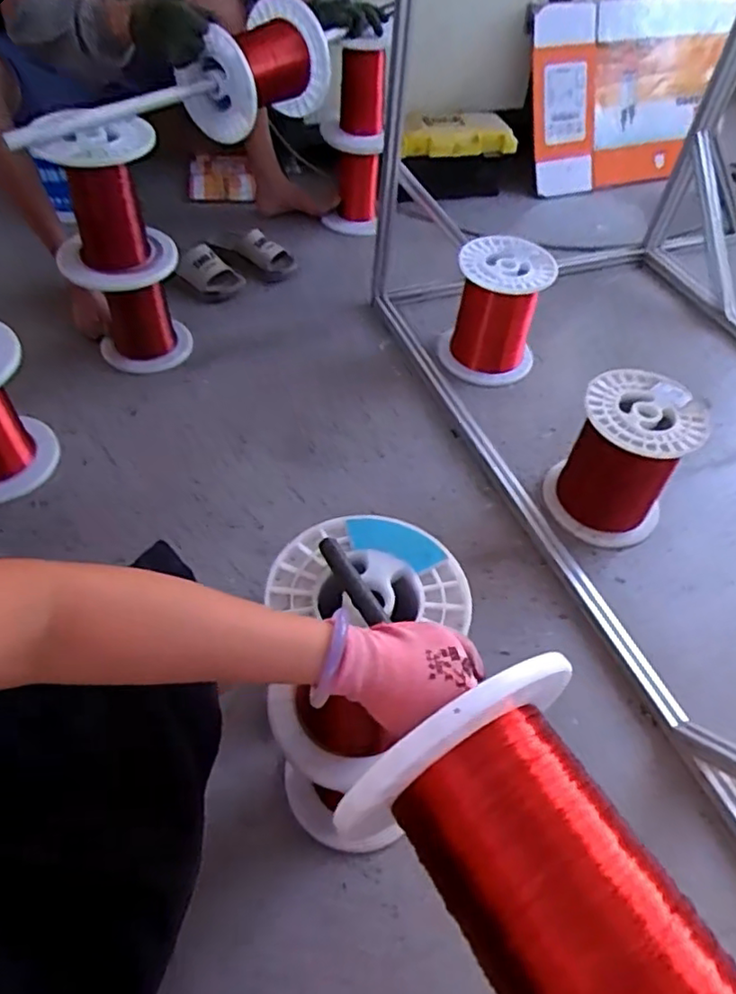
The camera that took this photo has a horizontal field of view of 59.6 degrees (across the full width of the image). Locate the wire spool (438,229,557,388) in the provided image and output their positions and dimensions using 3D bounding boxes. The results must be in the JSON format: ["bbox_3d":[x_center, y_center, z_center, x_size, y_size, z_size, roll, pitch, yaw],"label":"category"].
[{"bbox_3d":[0.276,-0.402,1.386,0.207,0.228,0.203,3,53,-4],"label":"wire spool"}]

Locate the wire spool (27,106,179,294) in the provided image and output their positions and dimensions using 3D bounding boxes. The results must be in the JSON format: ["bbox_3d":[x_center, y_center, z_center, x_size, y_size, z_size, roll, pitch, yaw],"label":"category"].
[{"bbox_3d":[-0.476,-0.539,1.179,0.201,0.254,0.232,-6,51,-9],"label":"wire spool"}]

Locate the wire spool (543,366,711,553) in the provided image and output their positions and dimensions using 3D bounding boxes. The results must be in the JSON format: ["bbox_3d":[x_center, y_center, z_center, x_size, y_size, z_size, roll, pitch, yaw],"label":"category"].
[{"bbox_3d":[0.446,-0.060,1.129,0.201,0.241,0.197,3,53,-4],"label":"wire spool"}]

